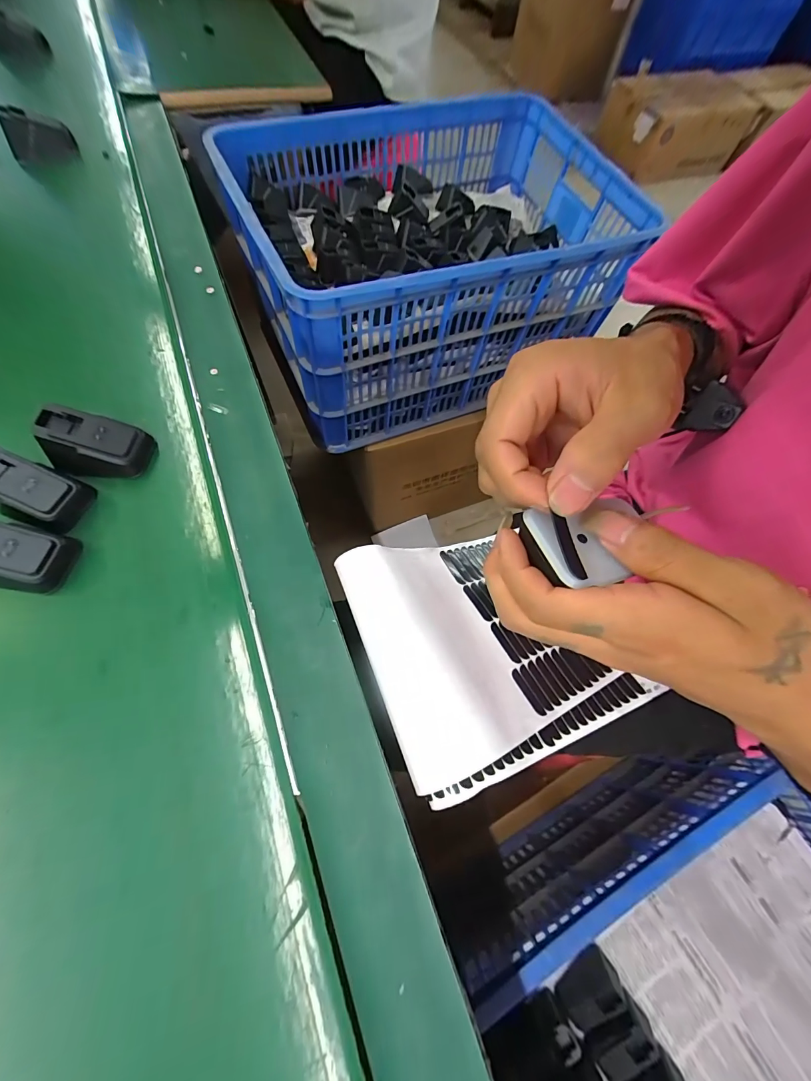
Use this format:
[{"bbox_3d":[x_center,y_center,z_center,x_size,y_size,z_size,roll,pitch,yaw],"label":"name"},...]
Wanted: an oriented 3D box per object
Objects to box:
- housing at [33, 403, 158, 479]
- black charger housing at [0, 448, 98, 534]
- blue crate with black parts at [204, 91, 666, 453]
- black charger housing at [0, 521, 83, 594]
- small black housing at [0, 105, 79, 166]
[{"bbox_3d":[-0.235,-0.075,0.296,0.061,0.038,0.046,-1,67,-4],"label":"housing"},{"bbox_3d":[-0.270,-0.040,0.279,0.063,0.042,0.046,20,68,5],"label":"black charger housing"},{"bbox_3d":[0.034,-0.489,0.697,0.579,0.295,0.428,-21,70,-11],"label":"blue crate with black parts"},{"bbox_3d":[-0.266,0.006,0.259,0.061,0.038,0.047,4,67,-2],"label":"black charger housing"},{"bbox_3d":[-0.447,-0.494,0.469,0.067,0.041,0.028,-4,68,-5],"label":"small black housing"}]

